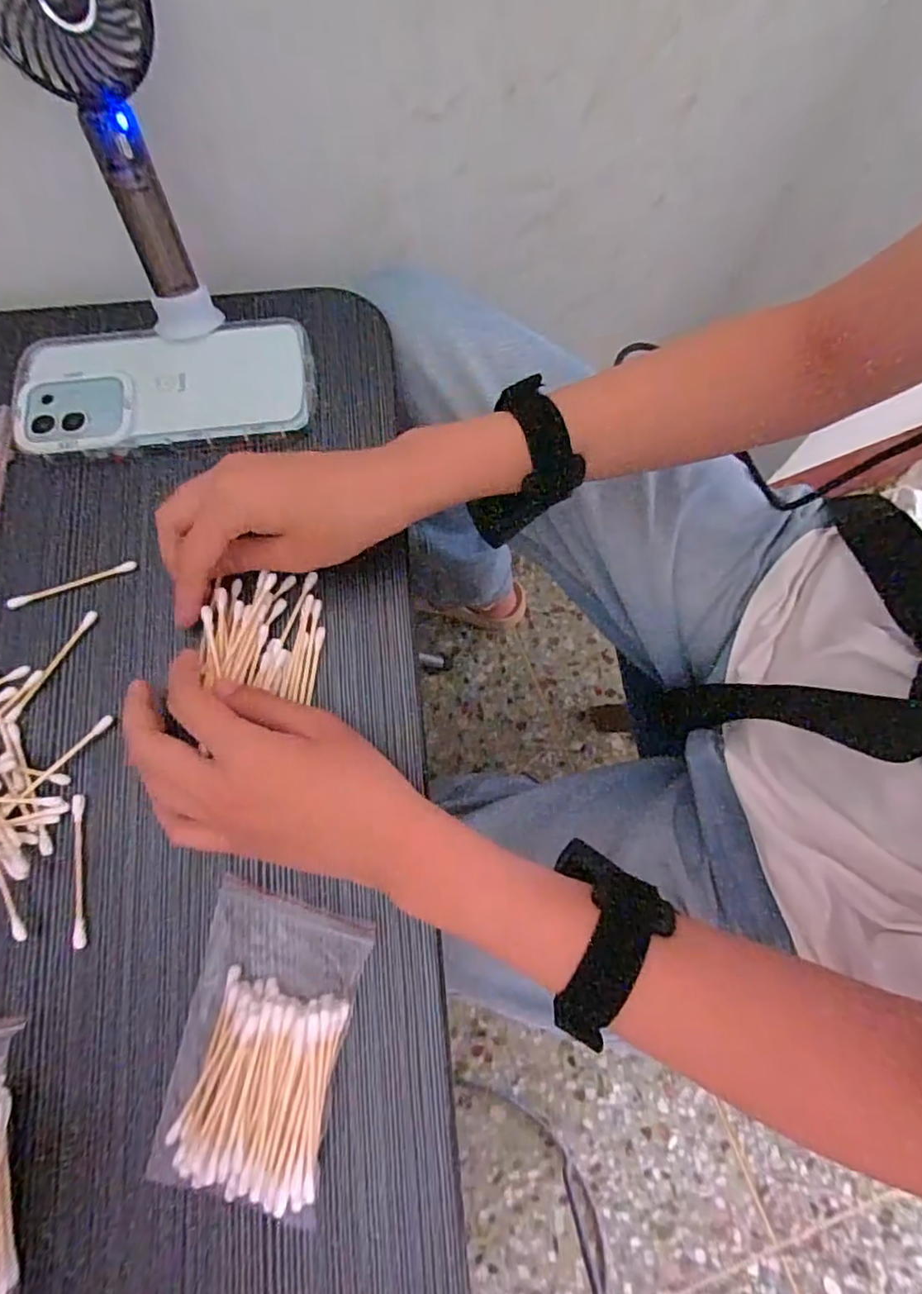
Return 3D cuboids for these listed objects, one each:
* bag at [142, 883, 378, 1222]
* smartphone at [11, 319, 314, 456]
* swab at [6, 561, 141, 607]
[{"bbox_3d":[-0.087,0.172,0.262,0.074,0.016,0.116,11,75,3],"label":"bag"},{"bbox_3d":[-0.172,-0.154,0.349,0.164,0.013,0.076,-8,75,-2],"label":"smartphone"},{"bbox_3d":[-0.211,-0.034,0.324,0.069,0.006,0.005,-19,75,-5],"label":"swab"}]

